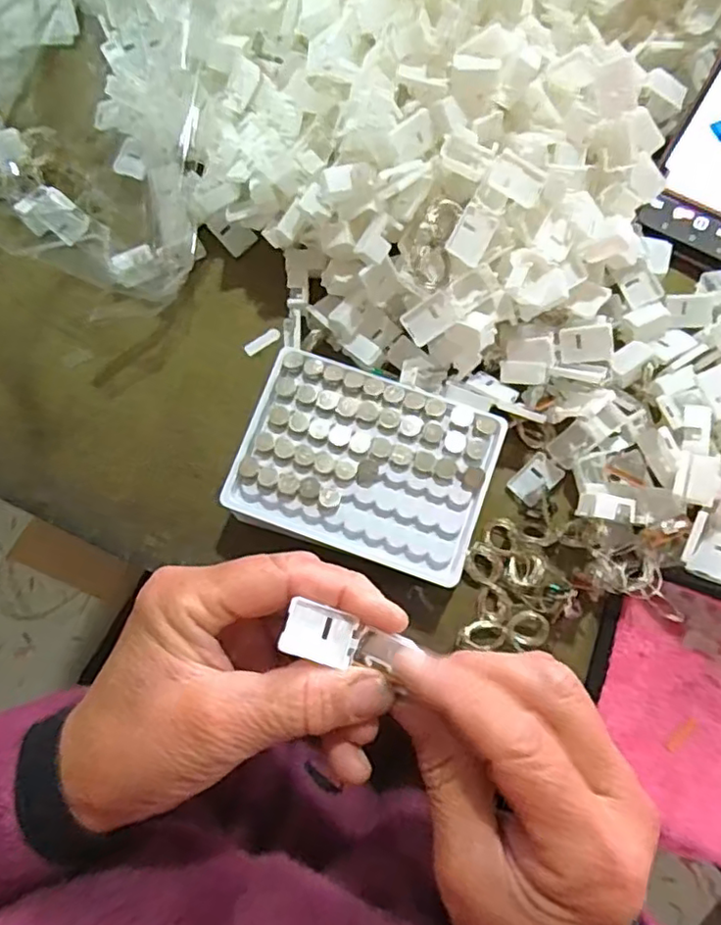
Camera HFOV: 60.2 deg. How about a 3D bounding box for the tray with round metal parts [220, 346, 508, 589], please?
[{"bbox_3d":[0.003,0.001,0.334,0.129,0.019,0.093,18,77,5],"label":"tray with round metal parts"}]

